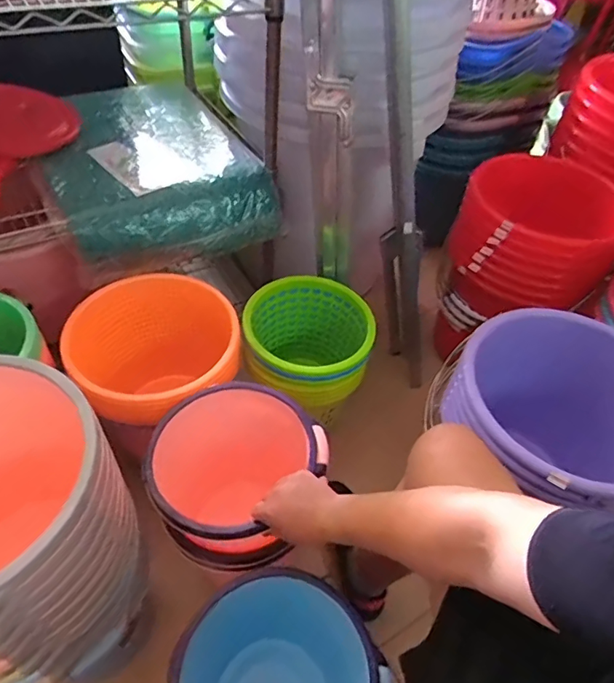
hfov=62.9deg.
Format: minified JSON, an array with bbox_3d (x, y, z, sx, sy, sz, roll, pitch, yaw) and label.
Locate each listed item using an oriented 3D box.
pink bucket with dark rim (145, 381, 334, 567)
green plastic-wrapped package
[{"bbox_3d":[-0.112,0.240,0.813,0.236,0.277,0.253,3,48,-3],"label":"pink bucket with dark rim"},{"bbox_3d":[-0.341,-0.367,1.098,0.381,0.159,0.501,-21,54,-23],"label":"green plastic-wrapped package"}]

